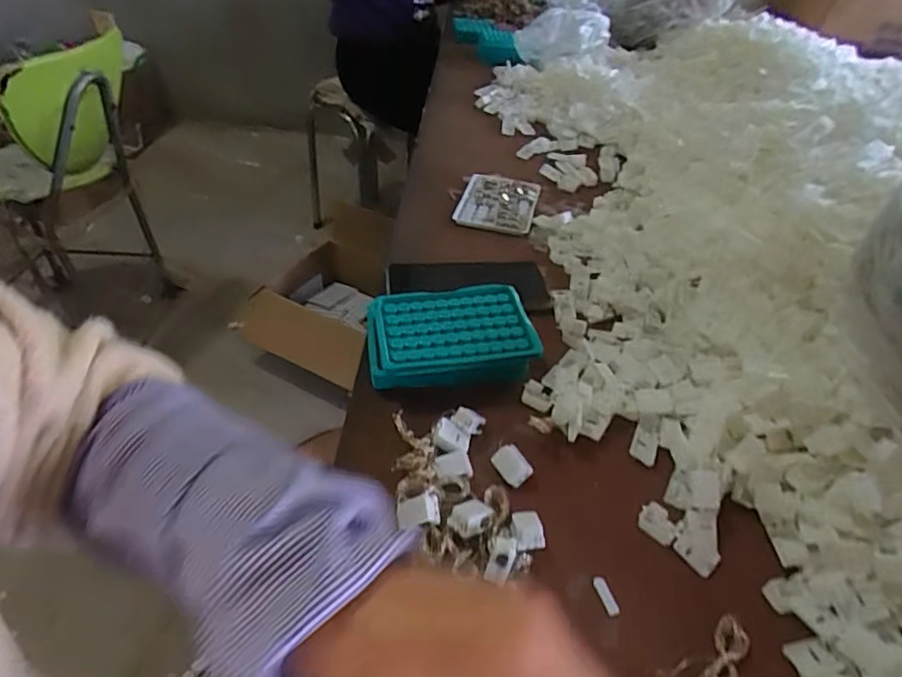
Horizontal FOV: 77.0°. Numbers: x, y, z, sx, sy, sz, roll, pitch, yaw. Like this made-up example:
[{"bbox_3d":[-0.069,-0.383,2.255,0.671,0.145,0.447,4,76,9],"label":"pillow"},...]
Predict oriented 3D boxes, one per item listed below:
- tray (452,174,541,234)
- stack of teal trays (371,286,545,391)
[{"bbox_3d":[0.062,-0.178,0.733,0.095,0.010,0.130,11,41,8],"label":"tray"},{"bbox_3d":[-0.001,0.003,0.498,0.139,0.037,0.104,-4,41,-10],"label":"stack of teal trays"}]

